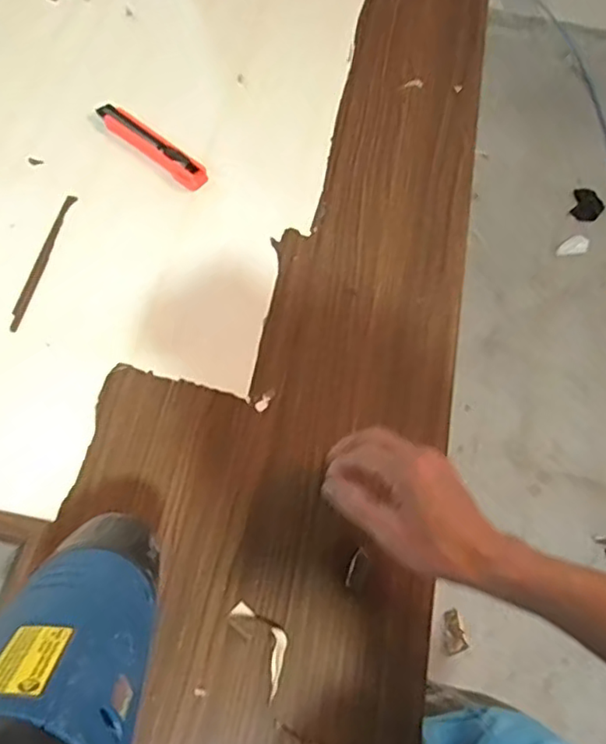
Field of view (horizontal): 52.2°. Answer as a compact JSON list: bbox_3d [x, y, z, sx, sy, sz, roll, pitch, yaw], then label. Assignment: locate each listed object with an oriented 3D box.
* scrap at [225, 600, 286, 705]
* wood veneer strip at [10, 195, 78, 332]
[{"bbox_3d":[-0.028,0.207,0.473,0.031,0.009,0.071,-27,68,-16],"label":"scrap"},{"bbox_3d":[-0.260,-0.113,0.619,0.013,0.004,0.166,10,63,2],"label":"wood veneer strip"}]

